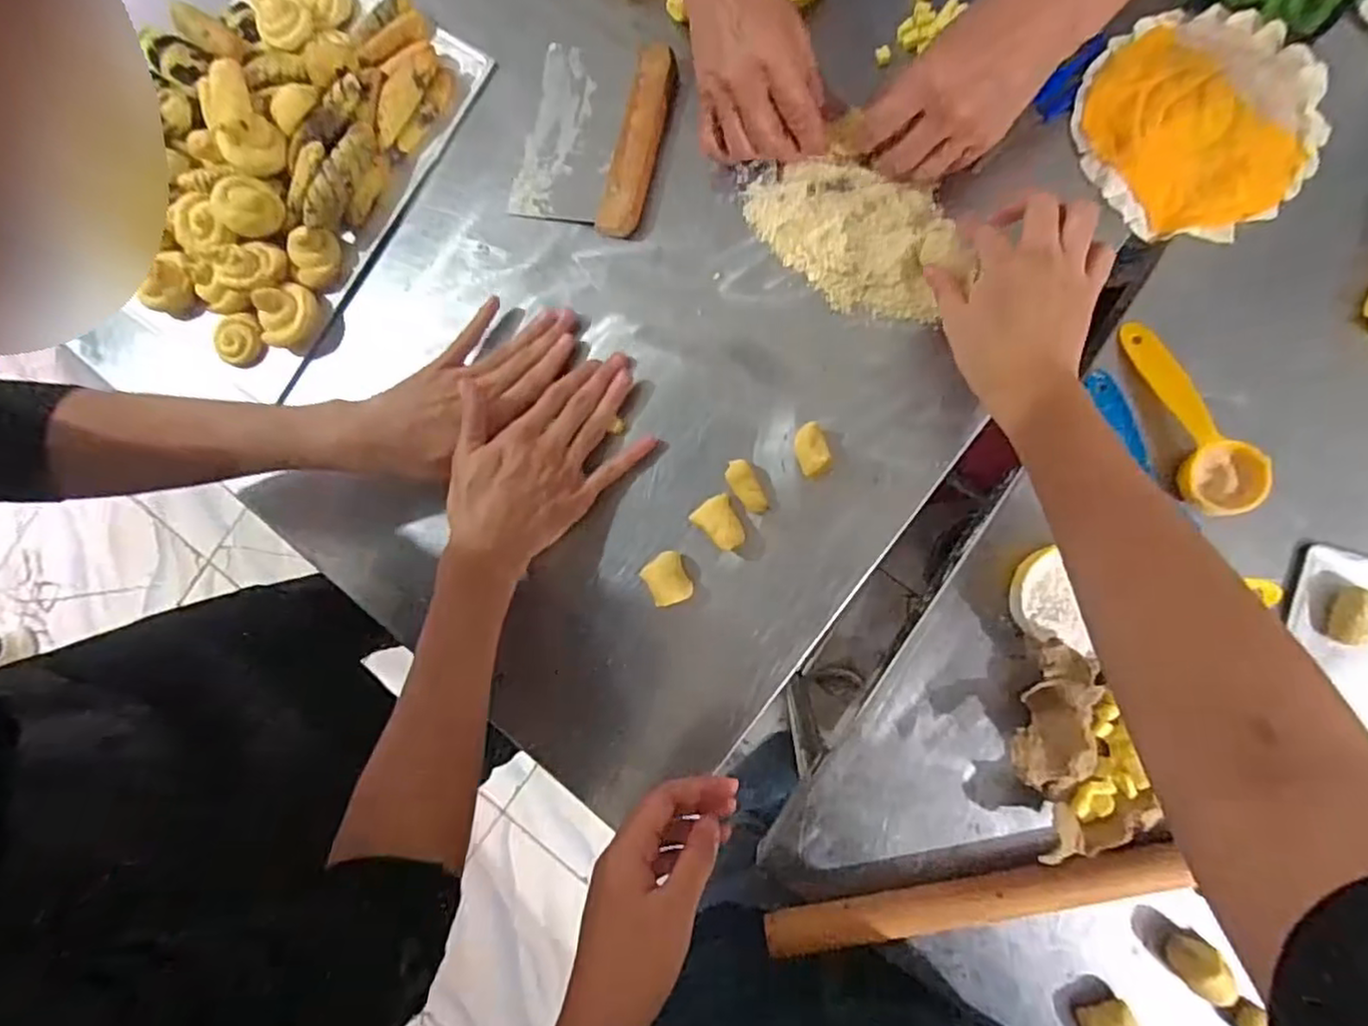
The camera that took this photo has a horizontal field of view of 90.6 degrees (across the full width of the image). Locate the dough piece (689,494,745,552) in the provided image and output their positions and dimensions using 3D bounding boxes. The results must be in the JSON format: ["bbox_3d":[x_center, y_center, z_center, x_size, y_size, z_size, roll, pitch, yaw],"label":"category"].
[{"bbox_3d":[0.026,0.009,0.505,0.031,0.018,0.040,-28,83,7],"label":"dough piece"}]

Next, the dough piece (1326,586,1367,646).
[{"bbox_3d":[0.440,0.068,0.444,0.024,0.021,0.037,6,88,9],"label":"dough piece"}]

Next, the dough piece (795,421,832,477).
[{"bbox_3d":[0.095,-0.047,0.501,0.023,0.019,0.037,-18,85,8],"label":"dough piece"}]

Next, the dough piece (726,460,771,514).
[{"bbox_3d":[0.048,-0.020,0.508,0.019,0.014,0.044,-31,83,6],"label":"dough piece"}]

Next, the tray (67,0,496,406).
[{"bbox_3d":[-0.352,-0.284,0.561,0.218,0.068,0.366,32,92,9],"label":"tray"}]

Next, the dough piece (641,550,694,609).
[{"bbox_3d":[-0.012,0.049,0.508,0.029,0.027,0.037,-22,84,7],"label":"dough piece"}]

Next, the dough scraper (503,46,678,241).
[{"bbox_3d":[-0.074,-0.302,0.539,0.111,0.020,0.144,15,89,9],"label":"dough scraper"}]

